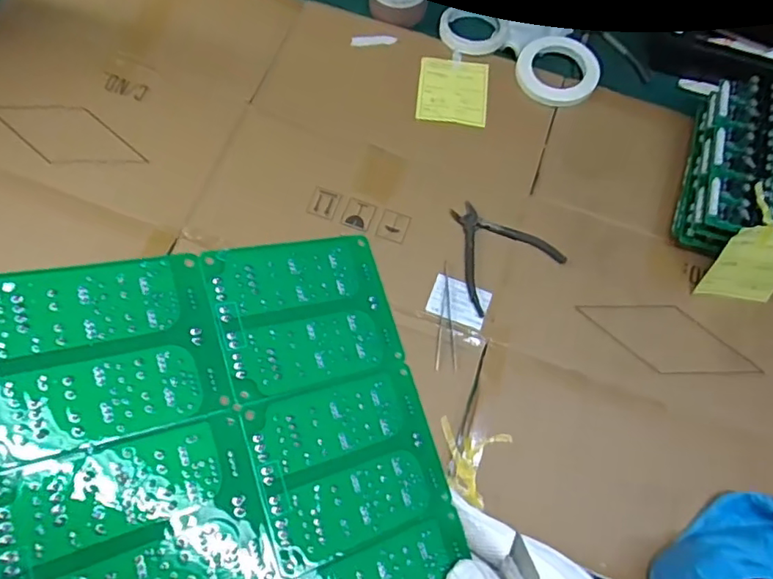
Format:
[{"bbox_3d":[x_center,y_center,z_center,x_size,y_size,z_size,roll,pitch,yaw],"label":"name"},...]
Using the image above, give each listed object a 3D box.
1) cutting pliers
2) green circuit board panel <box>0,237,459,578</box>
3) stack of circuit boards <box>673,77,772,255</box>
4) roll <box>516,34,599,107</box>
[{"bbox_3d":[0.131,-0.053,0.695,0.126,0.008,0.126,-30,75,-12],"label":"cutting pliers"},{"bbox_3d":[-0.052,0.081,0.226,0.171,0.004,0.206,-10,75,-34],"label":"green circuit board panel"},{"bbox_3d":[0.460,-0.134,0.681,0.164,0.079,0.204,14,71,2],"label":"stack of circuit boards"},{"bbox_3d":[0.239,-0.306,0.781,0.110,0.011,0.113,1,71,-2],"label":"roll"}]

